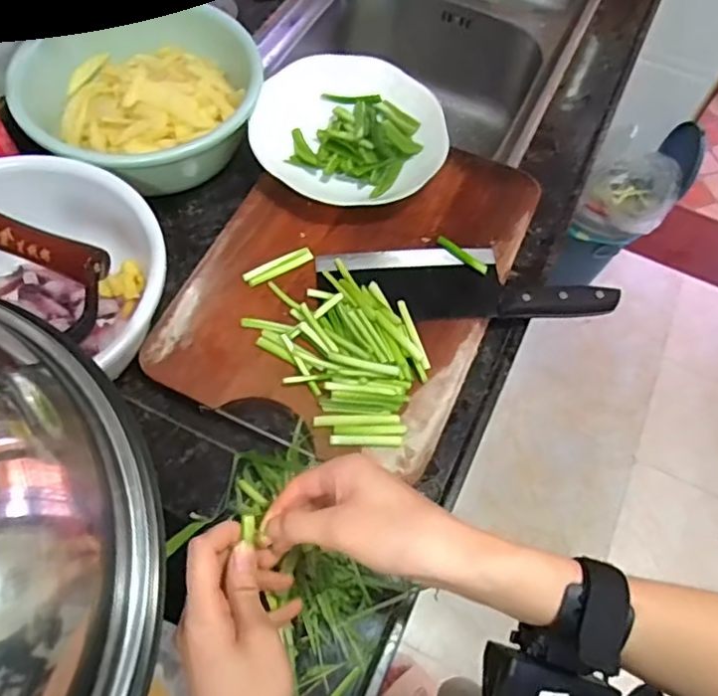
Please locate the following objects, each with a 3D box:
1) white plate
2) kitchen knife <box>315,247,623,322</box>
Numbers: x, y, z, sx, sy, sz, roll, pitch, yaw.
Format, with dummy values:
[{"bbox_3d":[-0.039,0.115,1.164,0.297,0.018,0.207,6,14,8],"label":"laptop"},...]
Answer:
[{"bbox_3d":[-0.010,-0.248,0.665,0.207,0.027,0.198,2,63,-3],"label":"white plate"},{"bbox_3d":[0.106,-0.068,0.603,0.289,0.025,0.086,1,63,-4],"label":"kitchen knife"}]

